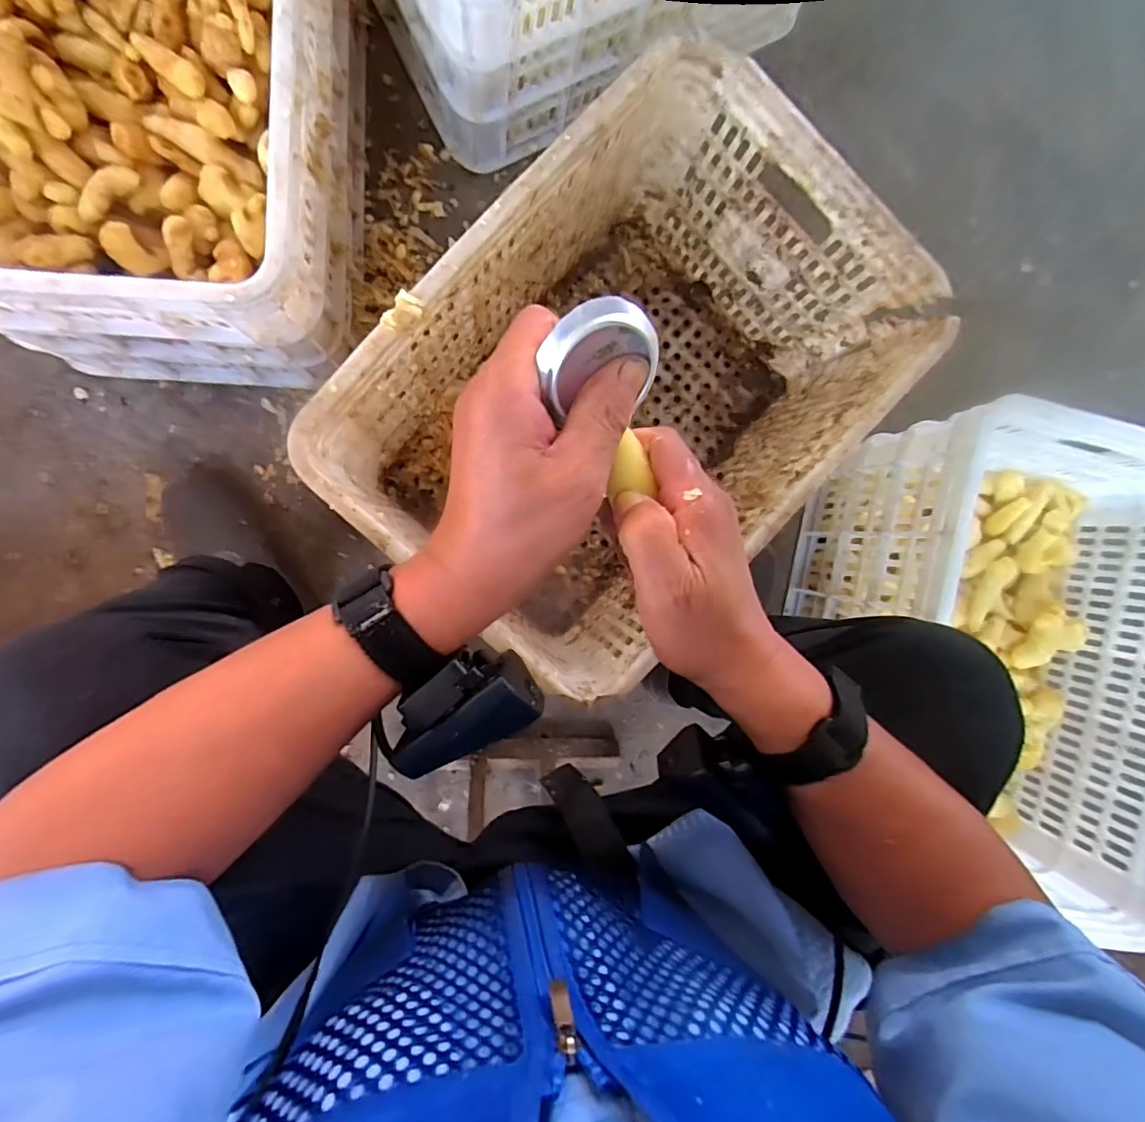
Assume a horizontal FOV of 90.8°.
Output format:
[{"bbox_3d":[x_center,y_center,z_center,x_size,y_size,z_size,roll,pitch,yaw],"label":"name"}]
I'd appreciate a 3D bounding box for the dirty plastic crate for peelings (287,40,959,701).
[{"bbox_3d":[0.045,-0.173,0.627,0.361,0.302,0.517,43,86,-9],"label":"dirty plastic crate for peelings"}]

